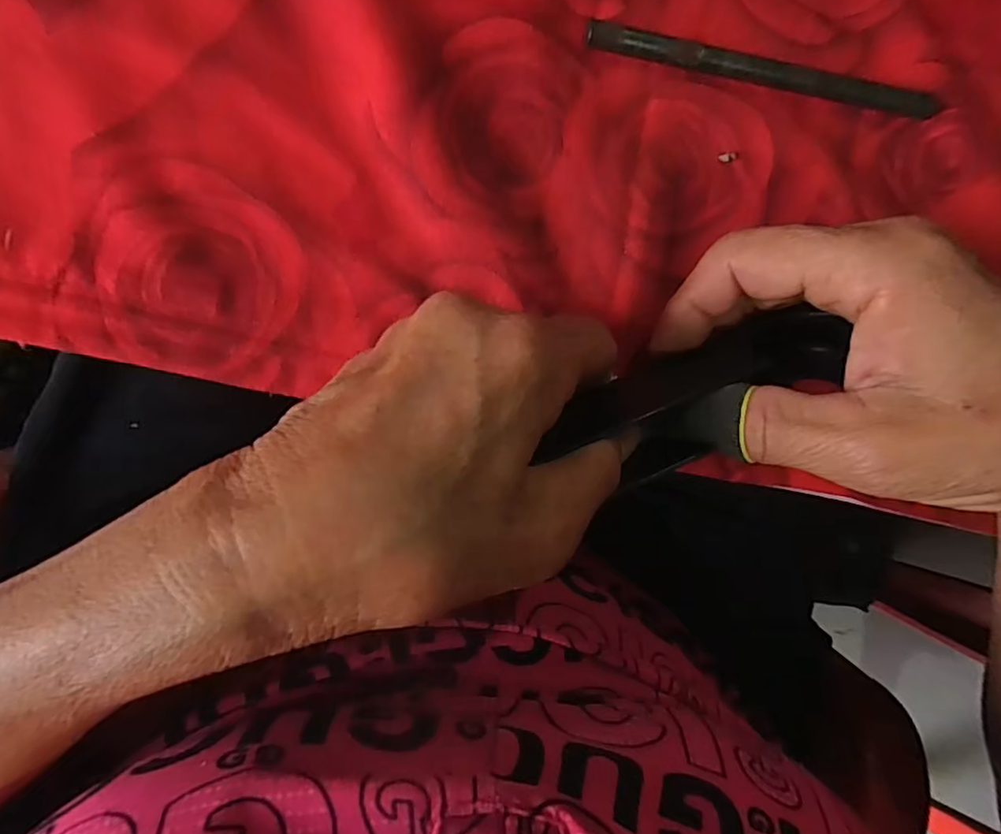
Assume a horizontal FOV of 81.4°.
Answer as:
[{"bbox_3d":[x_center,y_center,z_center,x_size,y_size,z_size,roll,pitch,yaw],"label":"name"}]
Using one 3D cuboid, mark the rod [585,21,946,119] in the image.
[{"bbox_3d":[0.103,-0.129,0.219,0.143,0.008,0.010,6,91,-8],"label":"rod"}]

